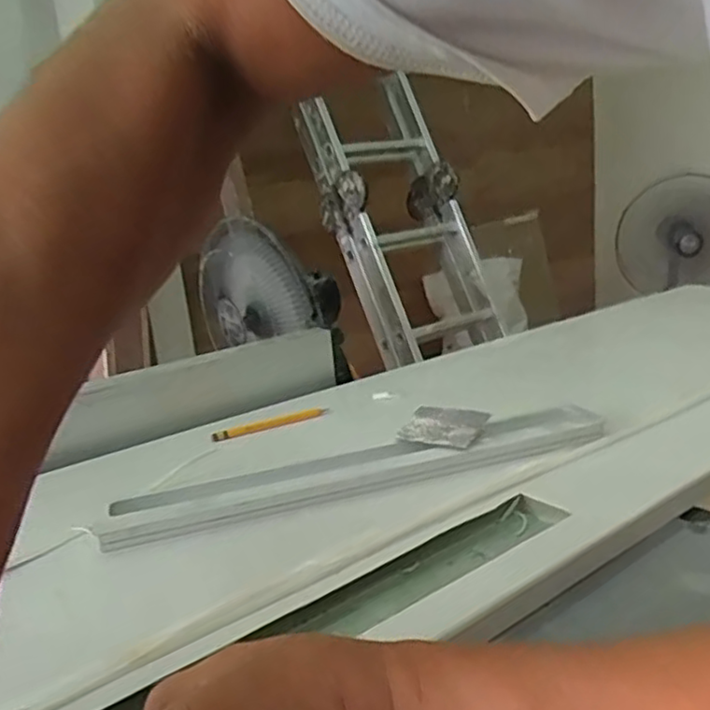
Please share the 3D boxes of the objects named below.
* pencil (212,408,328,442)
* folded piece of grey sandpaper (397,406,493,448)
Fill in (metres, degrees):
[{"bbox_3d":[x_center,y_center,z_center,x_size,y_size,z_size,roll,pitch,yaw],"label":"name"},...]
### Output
[{"bbox_3d":[-0.081,0.066,0.657,0.116,0.007,0.011,-12,18,-25],"label":"pencil"},{"bbox_3d":[0.071,0.060,0.552,0.061,0.014,0.055,4,18,27],"label":"folded piece of grey sandpaper"}]

